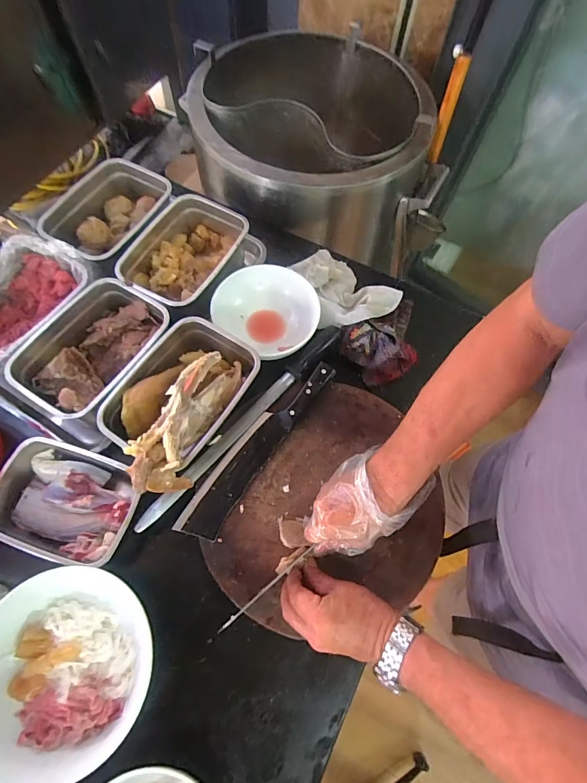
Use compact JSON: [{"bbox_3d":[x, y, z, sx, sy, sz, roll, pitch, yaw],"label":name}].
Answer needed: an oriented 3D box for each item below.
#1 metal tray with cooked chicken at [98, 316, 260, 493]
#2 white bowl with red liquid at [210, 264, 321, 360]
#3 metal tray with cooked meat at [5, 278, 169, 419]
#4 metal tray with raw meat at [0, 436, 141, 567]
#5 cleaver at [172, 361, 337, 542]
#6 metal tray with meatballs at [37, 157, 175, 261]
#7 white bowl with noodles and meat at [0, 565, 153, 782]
[{"bbox_3d":[-0.162,0.013,0.545,0.152,0.101,0.242,26,68,8],"label":"metal tray with cooked chicken"},{"bbox_3d":[-0.042,-0.129,0.654,0.172,0.076,0.144,40,71,13],"label":"white bowl with red liquid"},{"bbox_3d":[-0.293,-0.060,0.583,0.152,0.066,0.214,34,69,11],"label":"metal tray with cooked meat"},{"bbox_3d":[-0.304,0.149,0.526,0.190,0.058,0.135,18,67,5],"label":"metal tray with raw meat"},{"bbox_3d":[-0.048,0.072,0.550,0.055,0.026,0.301,33,69,11],"label":"cleaver"},{"bbox_3d":[-0.326,-0.310,0.690,0.161,0.065,0.217,26,68,8],"label":"metal tray with meatballs"},{"bbox_3d":[-0.260,0.310,0.436,0.193,0.056,0.178,1,67,-2],"label":"white bowl with noodles and meat"}]

